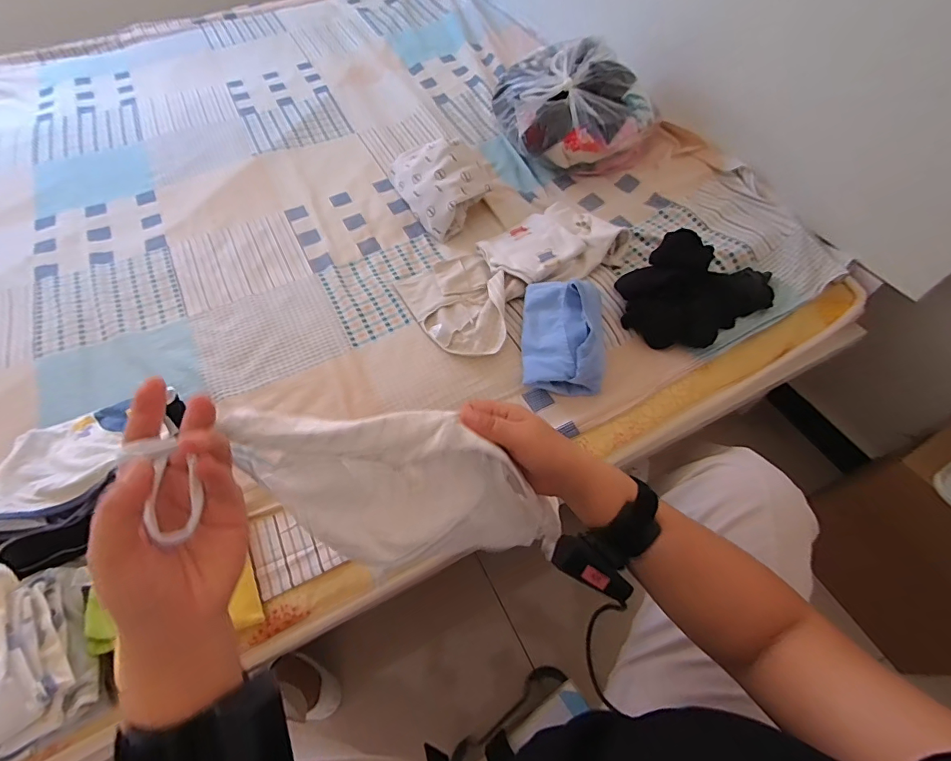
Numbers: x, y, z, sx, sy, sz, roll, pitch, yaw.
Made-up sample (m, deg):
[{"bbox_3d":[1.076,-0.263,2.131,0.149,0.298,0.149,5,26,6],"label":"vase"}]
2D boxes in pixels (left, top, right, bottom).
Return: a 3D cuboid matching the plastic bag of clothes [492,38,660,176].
[{"bbox_3d":[0.182,-0.513,0.852,0.249,0.167,0.259,-20,60,-10],"label":"plastic bag of clothes"}]

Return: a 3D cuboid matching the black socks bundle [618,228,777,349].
[{"bbox_3d":[0.335,-0.143,0.674,0.221,0.078,0.162,-24,60,-13],"label":"black socks bundle"}]

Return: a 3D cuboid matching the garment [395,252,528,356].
[{"bbox_3d":[-0.017,-0.130,0.701,0.167,0.034,0.211,-36,64,-20],"label":"garment"}]

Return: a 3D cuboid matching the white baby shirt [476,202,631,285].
[{"bbox_3d":[0.127,-0.231,0.747,0.224,0.043,0.159,-18,59,-10],"label":"white baby shirt"}]

